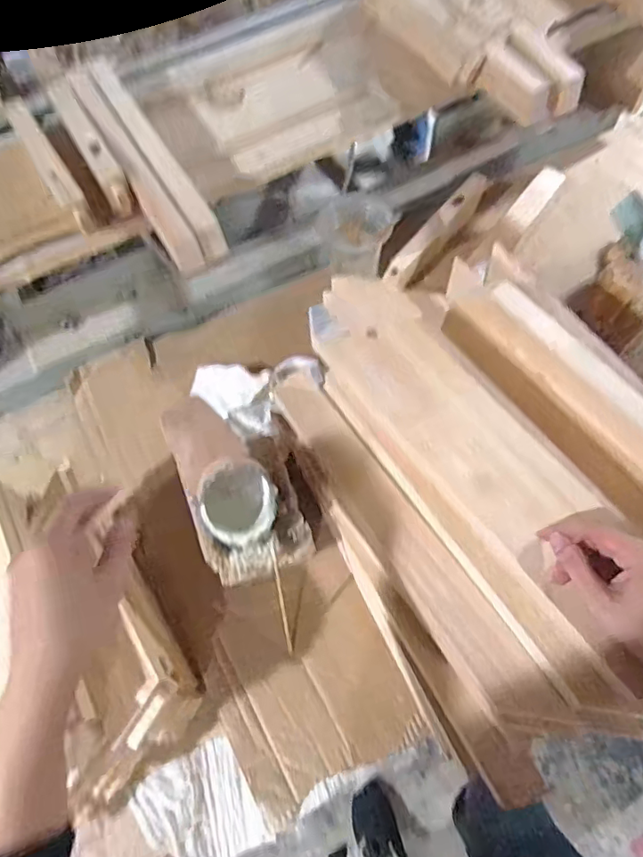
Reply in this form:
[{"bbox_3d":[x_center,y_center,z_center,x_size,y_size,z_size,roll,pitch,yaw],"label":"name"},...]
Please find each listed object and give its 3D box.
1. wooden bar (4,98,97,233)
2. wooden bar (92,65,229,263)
[{"bbox_3d":[-0.350,-0.342,0.705,0.029,0.055,0.250,-31,65,-12],"label":"wooden bar"},{"bbox_3d":[-0.220,-0.358,0.721,0.033,0.052,0.376,-29,64,-11],"label":"wooden bar"}]

